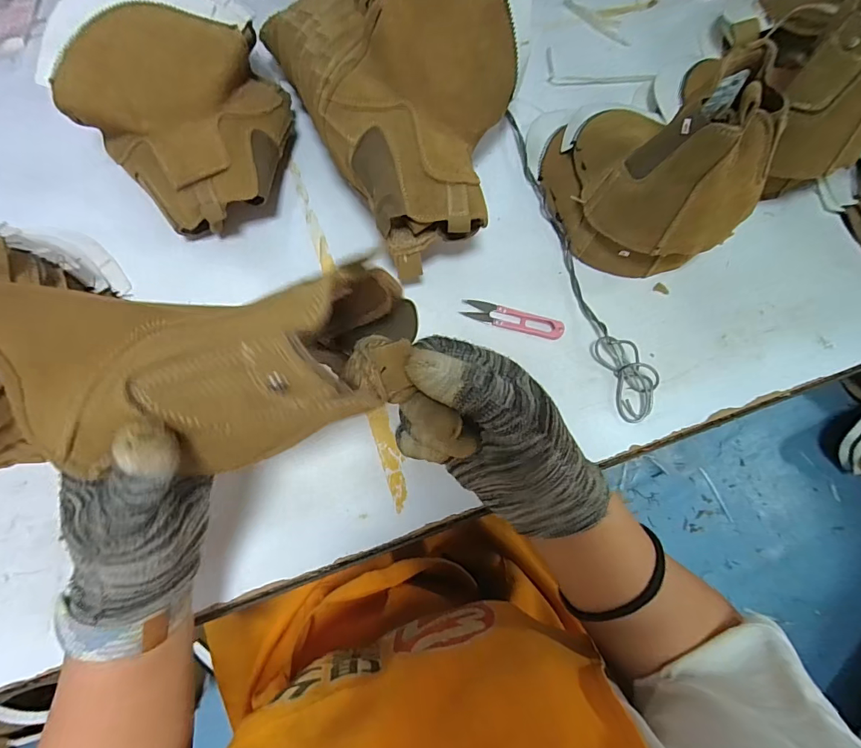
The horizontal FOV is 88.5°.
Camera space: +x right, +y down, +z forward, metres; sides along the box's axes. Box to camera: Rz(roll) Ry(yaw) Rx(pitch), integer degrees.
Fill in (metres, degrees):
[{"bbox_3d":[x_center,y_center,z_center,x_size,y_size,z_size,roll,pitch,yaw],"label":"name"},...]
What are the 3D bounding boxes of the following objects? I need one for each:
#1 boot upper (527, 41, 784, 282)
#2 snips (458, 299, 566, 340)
[{"bbox_3d":[0.202,-0.232,0.427,0.140,0.173,0.237,-9,69,-6],"label":"boot upper"},{"bbox_3d":[0.082,-0.055,0.436,0.100,0.008,0.022,14,68,3],"label":"snips"}]

